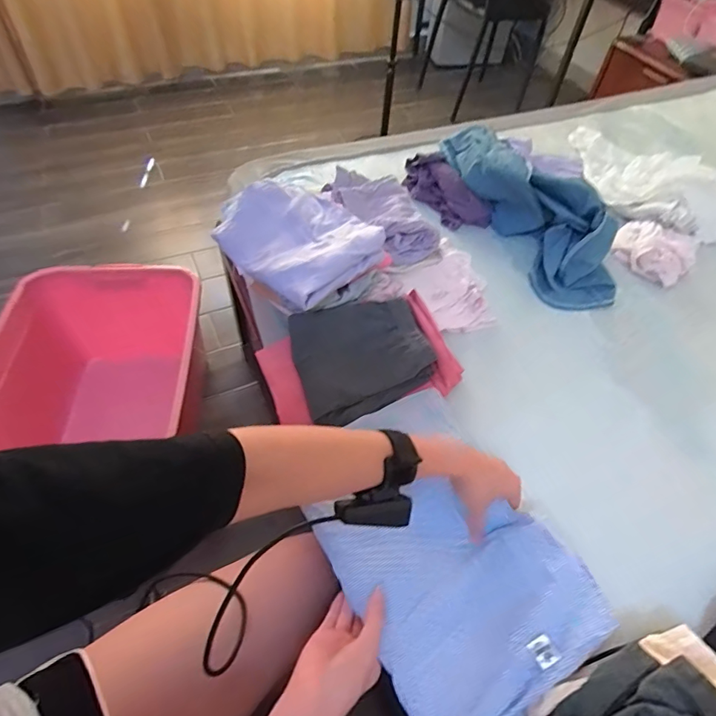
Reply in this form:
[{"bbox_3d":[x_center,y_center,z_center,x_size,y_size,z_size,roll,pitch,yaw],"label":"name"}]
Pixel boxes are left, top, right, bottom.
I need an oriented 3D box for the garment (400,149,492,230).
[{"bbox_3d":[0.161,-0.311,0.870,0.071,0.067,0.187,-29,59,-23],"label":"garment"}]

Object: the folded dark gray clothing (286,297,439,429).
[{"bbox_3d":[0.001,-0.011,0.623,0.166,0.038,0.156,-16,55,-15],"label":"folded dark gray clothing"}]

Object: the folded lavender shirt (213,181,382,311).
[{"bbox_3d":[-0.087,-0.177,0.670,0.170,0.049,0.225,-34,61,-26],"label":"folded lavender shirt"}]

